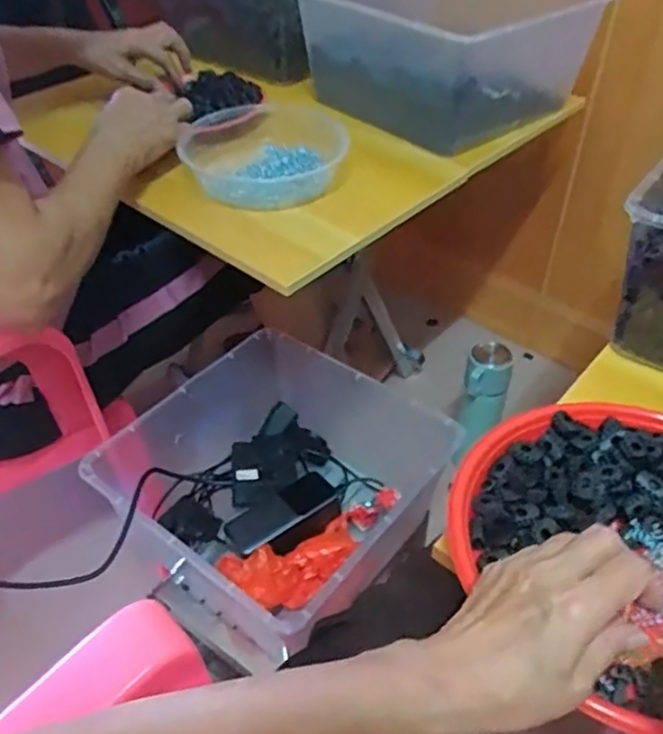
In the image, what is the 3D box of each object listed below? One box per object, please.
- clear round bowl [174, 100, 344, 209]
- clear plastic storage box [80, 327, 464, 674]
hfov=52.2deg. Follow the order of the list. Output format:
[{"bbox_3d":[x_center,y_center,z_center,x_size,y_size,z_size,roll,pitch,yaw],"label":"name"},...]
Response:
[{"bbox_3d":[-0.078,-0.252,0.791,0.176,0.047,0.195,3,43,4],"label":"clear round bowl"},{"bbox_3d":[-0.055,0.135,0.787,0.296,0.155,0.324,30,51,29],"label":"clear plastic storage box"}]

